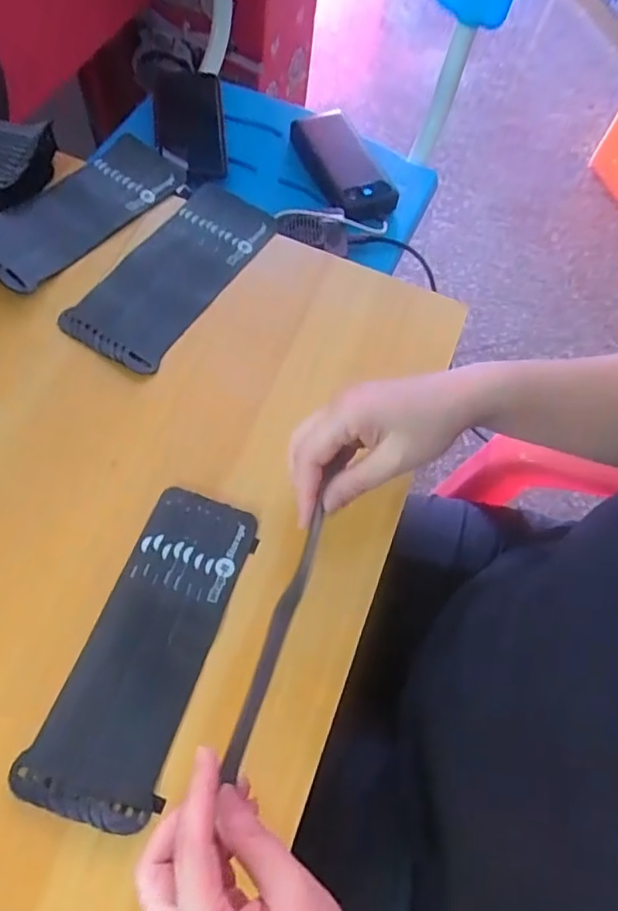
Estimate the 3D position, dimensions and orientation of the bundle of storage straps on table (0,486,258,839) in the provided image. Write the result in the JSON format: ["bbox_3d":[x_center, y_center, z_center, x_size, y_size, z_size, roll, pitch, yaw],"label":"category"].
[{"bbox_3d":[-0.101,0.117,0.367,0.077,0.013,0.198,19,65,1],"label":"bundle of storage straps on table"}]

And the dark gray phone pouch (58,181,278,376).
[{"bbox_3d":[-0.110,-0.161,0.471,0.084,0.015,0.198,27,66,5],"label":"dark gray phone pouch"}]

